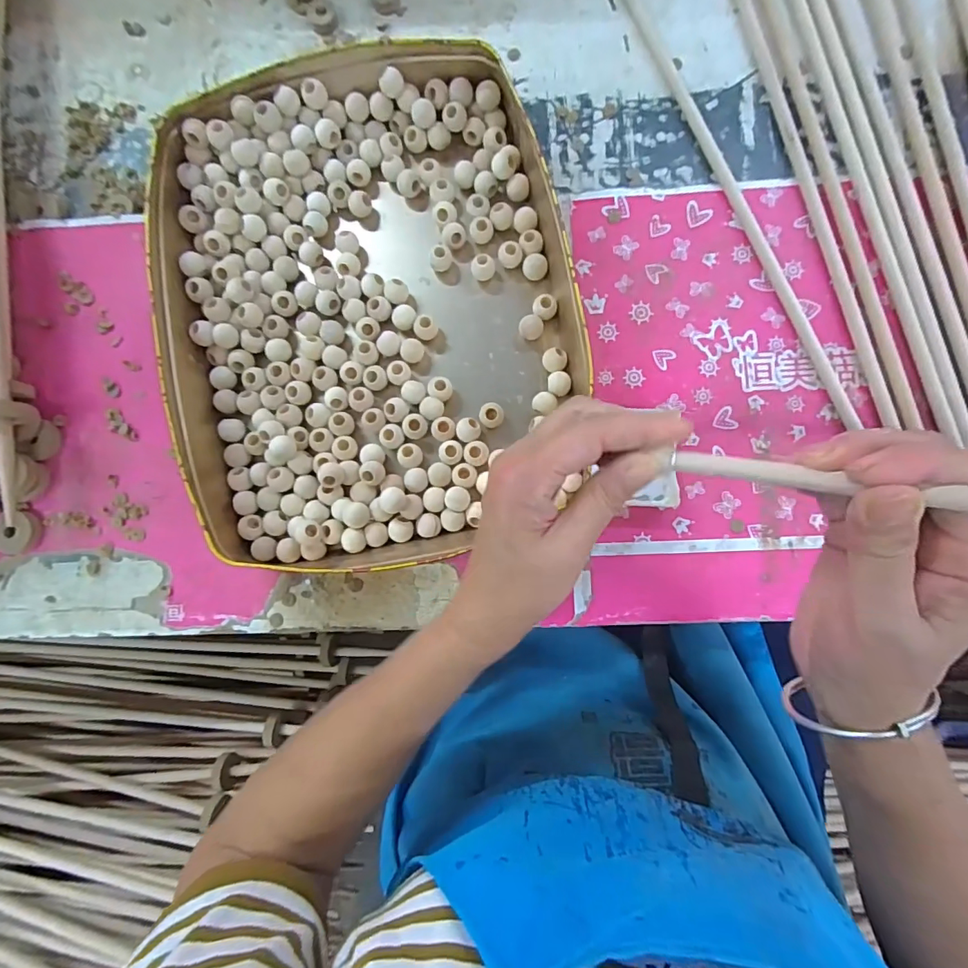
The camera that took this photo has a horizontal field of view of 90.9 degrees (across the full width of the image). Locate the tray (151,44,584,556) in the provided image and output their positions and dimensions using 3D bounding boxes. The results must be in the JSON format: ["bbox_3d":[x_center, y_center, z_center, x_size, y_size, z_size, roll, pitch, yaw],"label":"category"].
[{"bbox_3d":[-0.088,-0.138,0.371,0.300,0.056,0.370,-12,85,2],"label":"tray"}]

